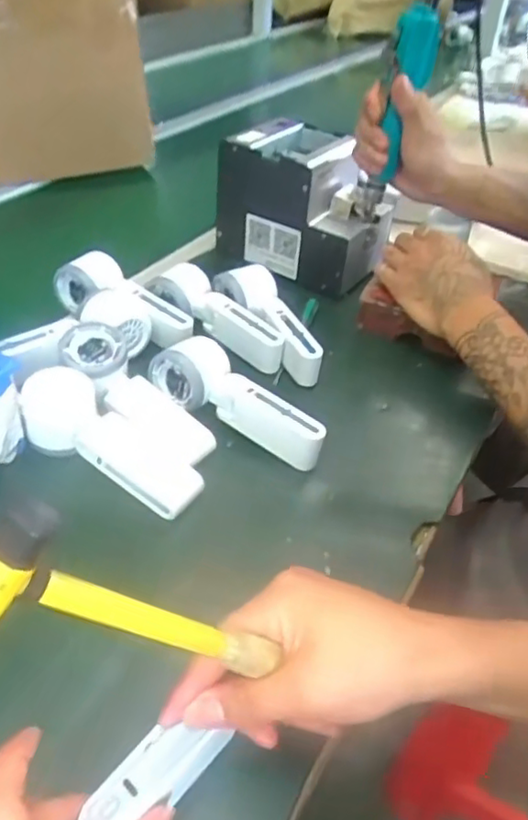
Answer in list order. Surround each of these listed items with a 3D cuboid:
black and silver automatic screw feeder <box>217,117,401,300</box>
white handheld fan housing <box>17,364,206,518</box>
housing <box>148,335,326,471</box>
[{"bbox_3d":[0.049,-0.240,0.753,0.179,0.139,0.124,25,45,23],"label":"black and silver automatic screw feeder"},{"bbox_3d":[-0.126,0.027,0.510,0.169,0.037,0.055,33,47,13],"label":"white handheld fan housing"},{"bbox_3d":[-0.020,-0.011,0.553,0.170,0.053,0.056,25,45,23],"label":"housing"}]

